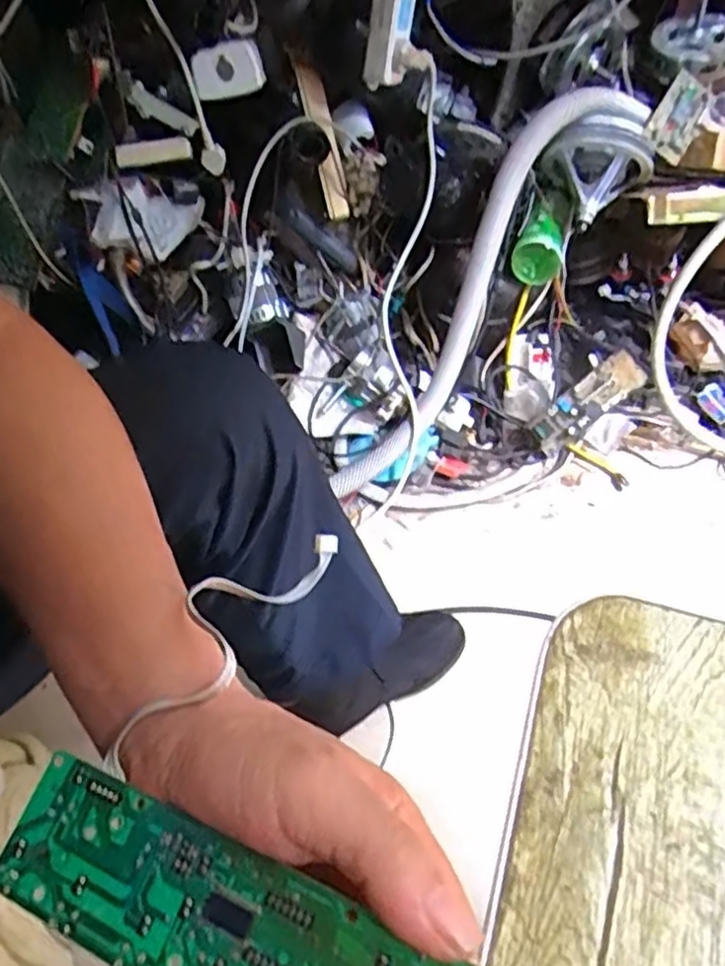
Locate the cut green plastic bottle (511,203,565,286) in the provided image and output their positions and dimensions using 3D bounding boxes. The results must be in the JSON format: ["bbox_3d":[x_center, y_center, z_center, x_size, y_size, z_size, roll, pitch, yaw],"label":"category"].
[{"bbox_3d":[0.248,-0.337,0.970,0.068,0.075,0.083,6,51,12],"label":"cut green plastic bottle"}]

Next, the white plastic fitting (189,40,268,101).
[{"bbox_3d":[-0.170,-0.520,0.868,0.088,0.059,0.035,-11,49,-4],"label":"white plastic fitting"}]

